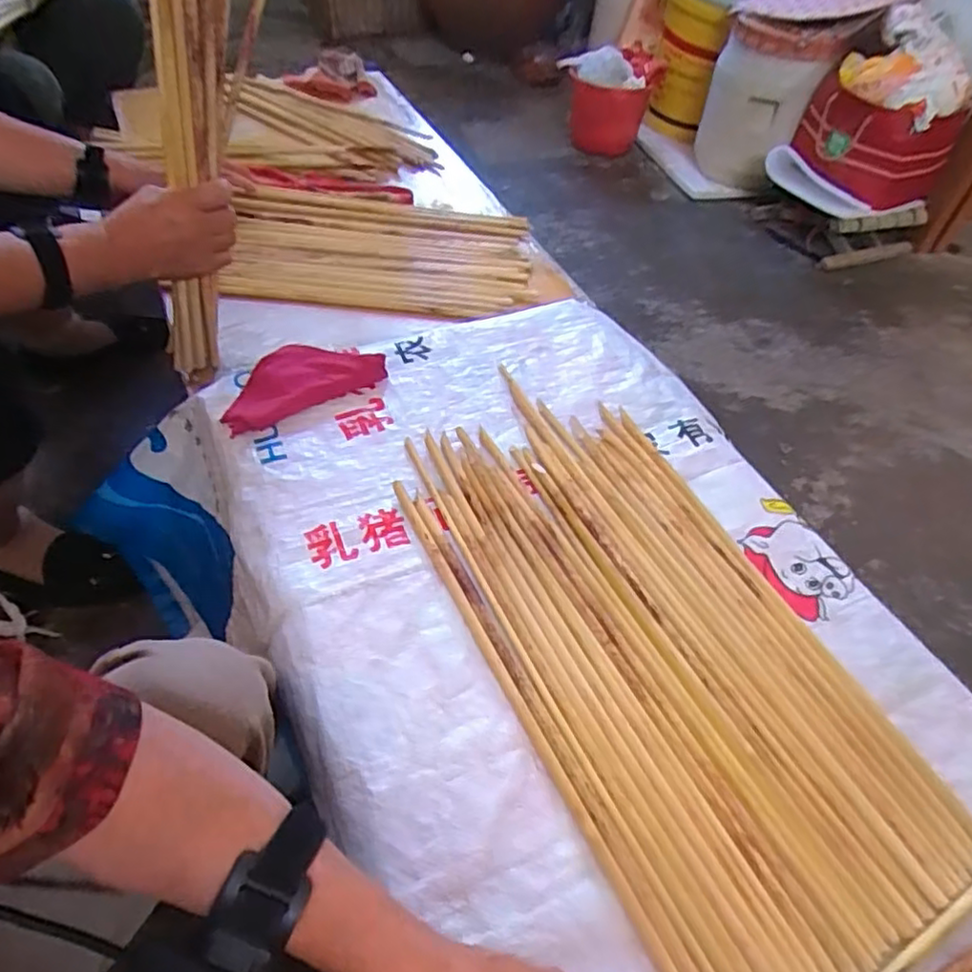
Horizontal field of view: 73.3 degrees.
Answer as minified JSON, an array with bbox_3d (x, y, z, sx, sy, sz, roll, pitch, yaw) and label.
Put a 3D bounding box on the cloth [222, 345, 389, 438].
[{"bbox_3d":[-0.198,-0.112,0.690,0.172,0.023,0.086,-29,57,-24],"label":"cloth"}]

